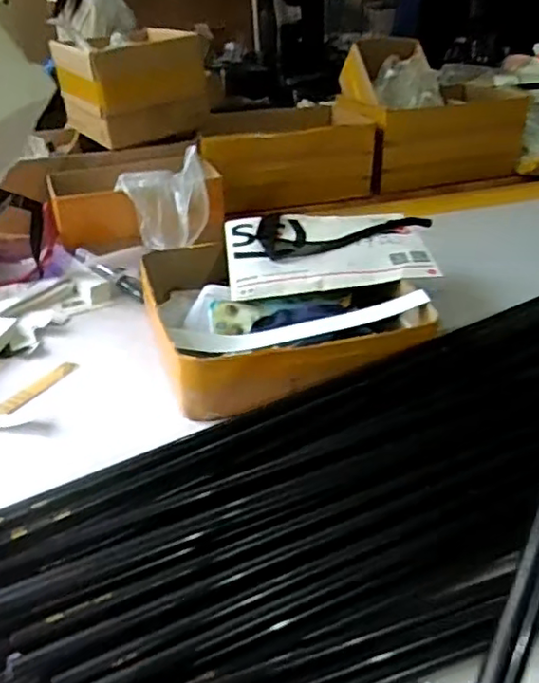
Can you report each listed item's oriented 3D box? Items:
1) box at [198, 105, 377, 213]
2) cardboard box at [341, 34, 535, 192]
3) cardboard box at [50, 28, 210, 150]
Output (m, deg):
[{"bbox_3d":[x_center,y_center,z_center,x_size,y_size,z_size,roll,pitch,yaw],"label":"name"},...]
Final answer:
[{"bbox_3d":[0.030,-0.460,1.536,0.424,0.175,0.224,-9,31,-13],"label":"box"},{"bbox_3d":[0.405,-0.581,1.577,0.413,0.297,0.246,-7,30,-9],"label":"cardboard box"},{"bbox_3d":[-0.300,-0.575,1.386,0.276,0.186,0.241,-23,36,-32],"label":"cardboard box"}]

